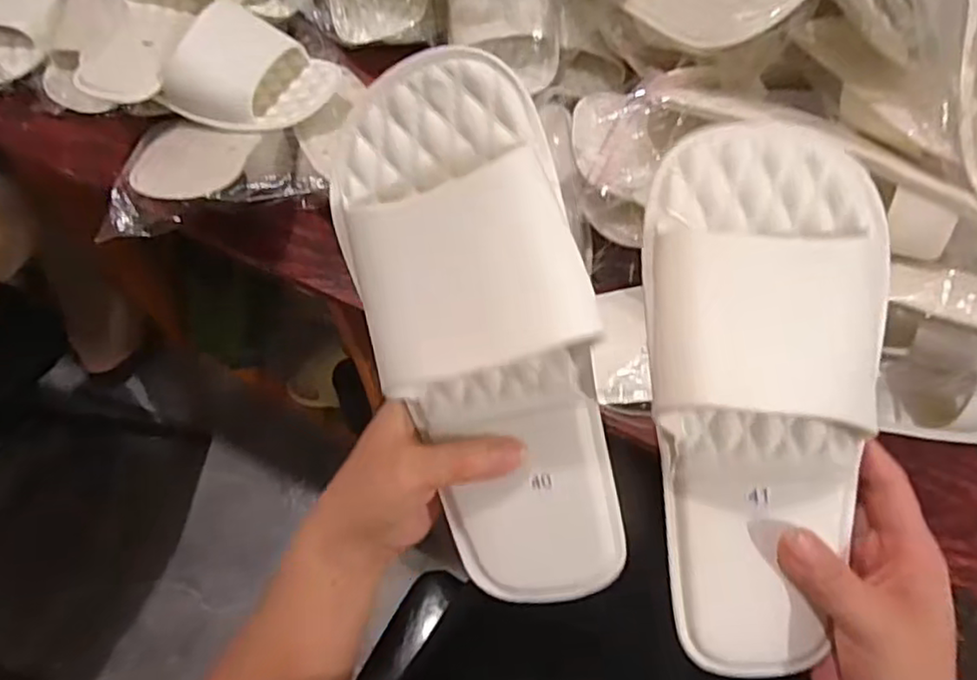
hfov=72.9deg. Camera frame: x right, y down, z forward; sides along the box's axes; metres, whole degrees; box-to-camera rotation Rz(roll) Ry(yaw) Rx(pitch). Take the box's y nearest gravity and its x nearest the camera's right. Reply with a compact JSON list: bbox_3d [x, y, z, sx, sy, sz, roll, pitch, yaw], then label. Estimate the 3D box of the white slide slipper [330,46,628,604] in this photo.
[{"bbox_3d":[0.002,0.006,0.318,0.108,0.070,0.272,-12,101,13],"label":"white slide slipper"}]

